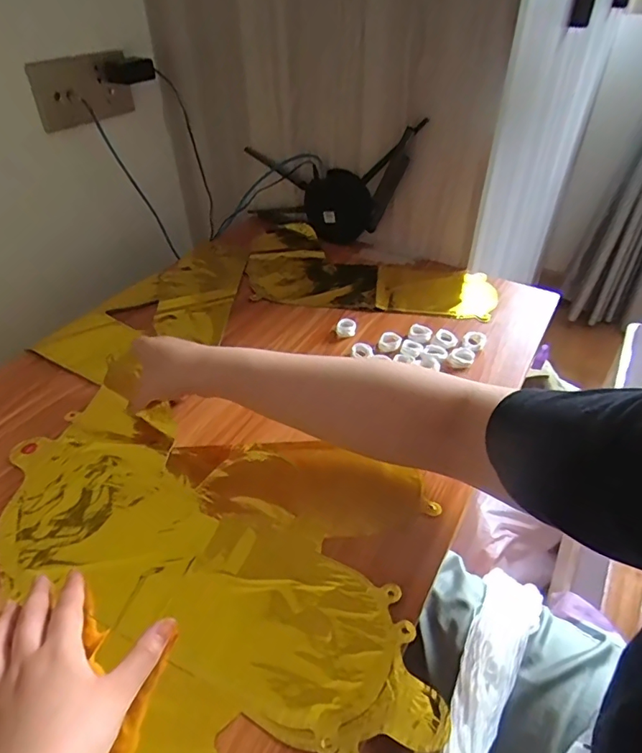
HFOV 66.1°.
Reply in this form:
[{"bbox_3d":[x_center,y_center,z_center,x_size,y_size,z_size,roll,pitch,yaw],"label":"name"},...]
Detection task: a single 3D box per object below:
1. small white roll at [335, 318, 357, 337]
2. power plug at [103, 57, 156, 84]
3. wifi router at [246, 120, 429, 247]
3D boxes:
[{"bbox_3d":[0.033,-0.065,0.649,0.026,0.019,0.017,3,41,4],"label":"small white roll"},{"bbox_3d":[-0.310,-0.496,0.800,0.080,0.035,0.020,-19,43,-20],"label":"power plug"},{"bbox_3d":[0.004,-0.317,0.806,0.309,0.172,0.036,17,43,20],"label":"wifi router"}]

